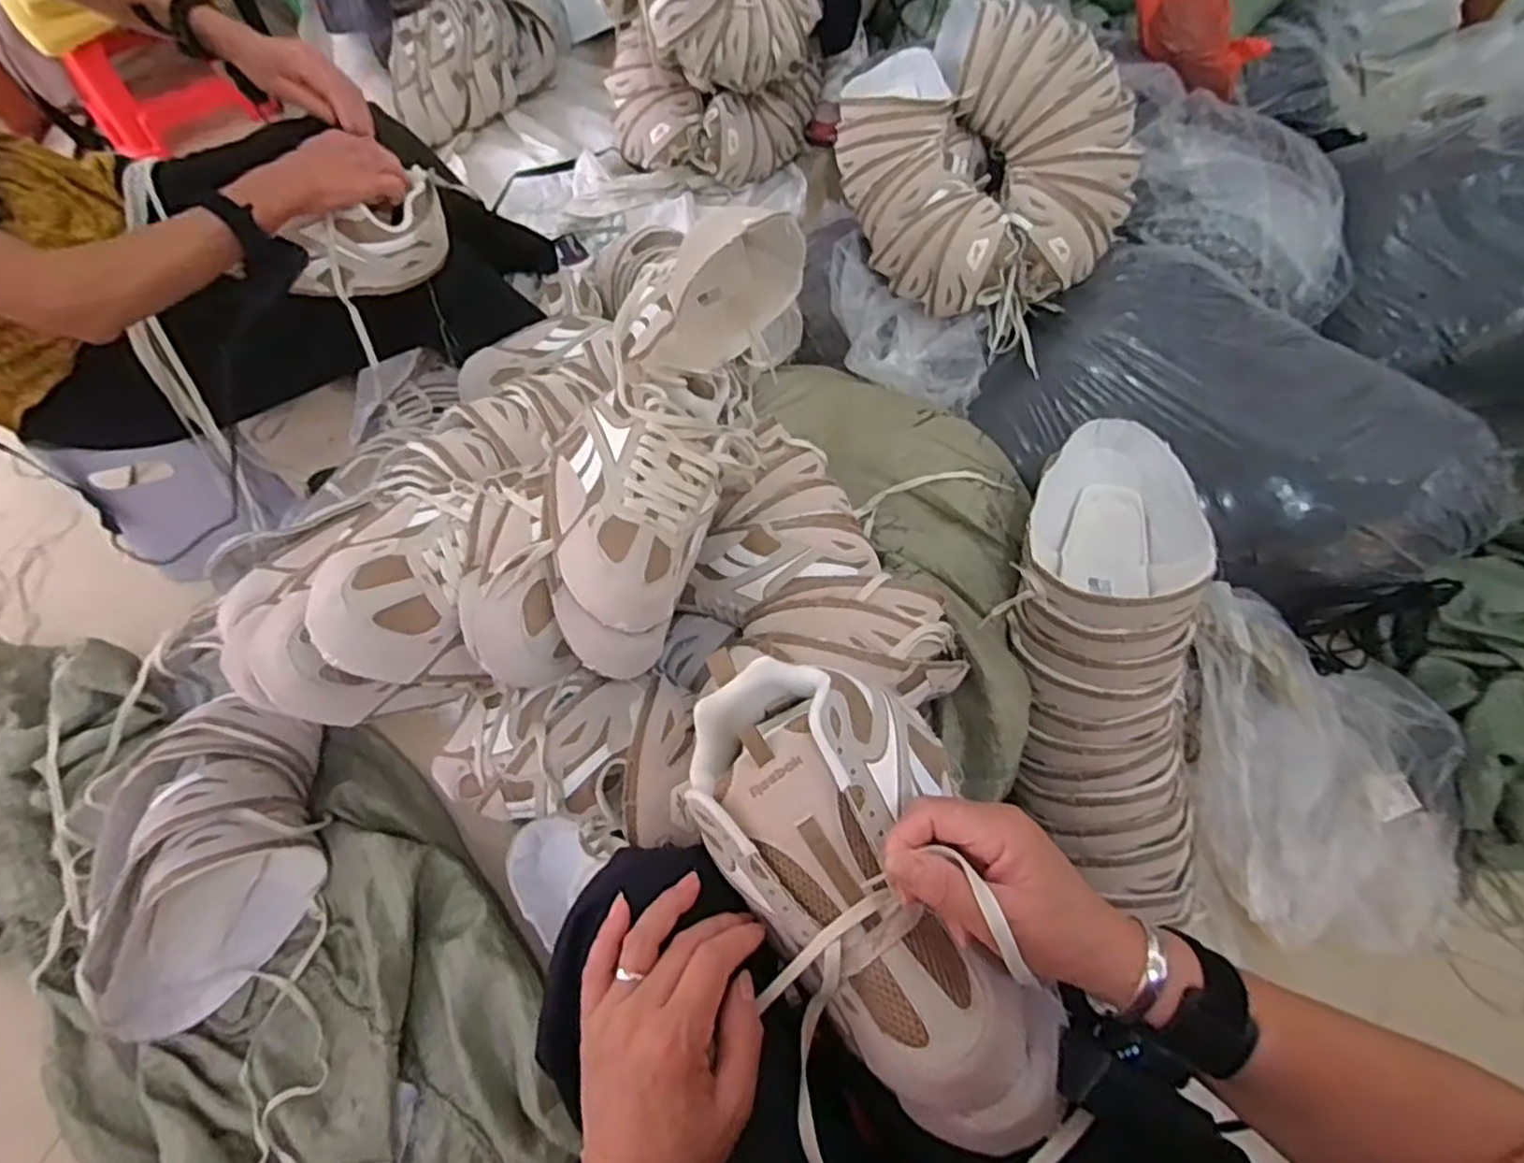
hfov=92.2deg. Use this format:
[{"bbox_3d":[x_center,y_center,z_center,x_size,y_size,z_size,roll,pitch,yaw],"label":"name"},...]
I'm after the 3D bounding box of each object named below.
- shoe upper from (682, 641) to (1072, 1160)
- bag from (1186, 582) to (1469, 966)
[{"bbox_3d":[0.059,0.168,0.404,0.154,0.072,0.287,-27,69,-12],"label":"shoe upper"},{"bbox_3d":[0.638,0.209,0.828,0.305,0.101,0.373,5,64,4],"label":"bag"}]

